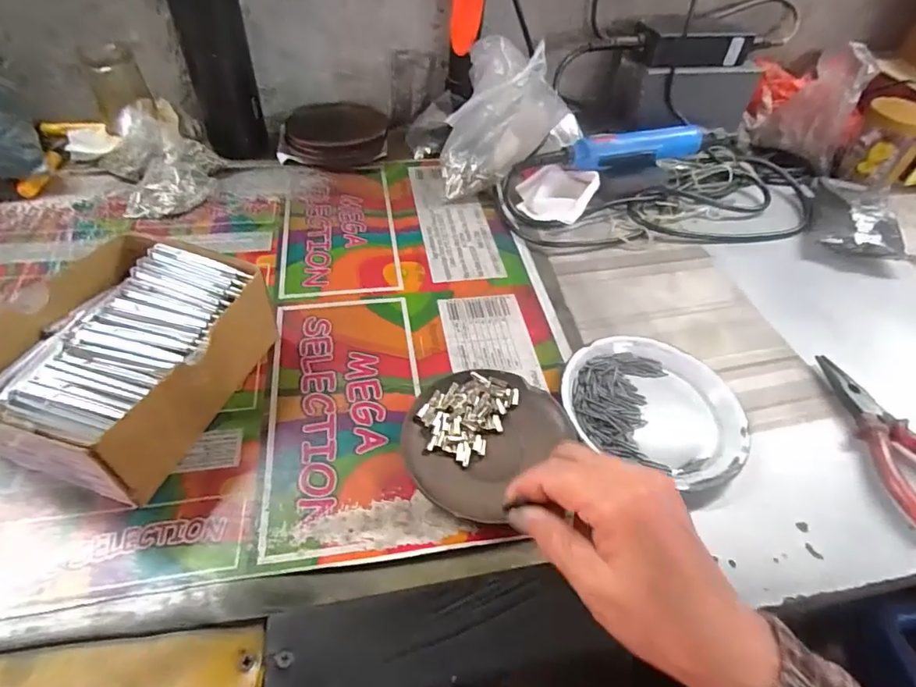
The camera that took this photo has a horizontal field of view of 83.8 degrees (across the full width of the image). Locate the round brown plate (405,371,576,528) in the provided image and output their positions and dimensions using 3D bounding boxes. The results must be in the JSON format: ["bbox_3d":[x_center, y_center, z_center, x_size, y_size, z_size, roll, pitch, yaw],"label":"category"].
[{"bbox_3d":[0.014,0.063,0.353,0.095,0.016,0.106,34,53,23],"label":"round brown plate"}]

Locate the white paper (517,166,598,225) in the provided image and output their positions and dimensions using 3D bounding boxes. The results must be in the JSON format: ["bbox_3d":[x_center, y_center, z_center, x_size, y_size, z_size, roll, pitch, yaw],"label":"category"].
[{"bbox_3d":[0.106,-0.163,0.554,0.083,0.032,0.071,18,49,10],"label":"white paper"}]

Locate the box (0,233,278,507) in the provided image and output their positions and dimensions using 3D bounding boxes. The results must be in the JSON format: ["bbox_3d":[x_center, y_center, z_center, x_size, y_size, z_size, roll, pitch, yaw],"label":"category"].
[{"bbox_3d":[-0.220,0.008,0.342,0.120,0.071,0.158,17,48,9],"label":"box"}]

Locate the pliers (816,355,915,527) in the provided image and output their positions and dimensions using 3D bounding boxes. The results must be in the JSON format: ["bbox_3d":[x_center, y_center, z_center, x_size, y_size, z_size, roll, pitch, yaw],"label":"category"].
[{"bbox_3d":[0.324,0.067,0.383,0.052,0.019,0.142,0,48,-6],"label":"pliers"}]

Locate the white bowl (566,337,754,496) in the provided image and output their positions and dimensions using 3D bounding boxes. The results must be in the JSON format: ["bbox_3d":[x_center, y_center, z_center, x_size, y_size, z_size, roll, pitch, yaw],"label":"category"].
[{"bbox_3d":[0.147,0.043,0.380,0.131,0.027,0.113,25,50,16],"label":"white bowl"}]

